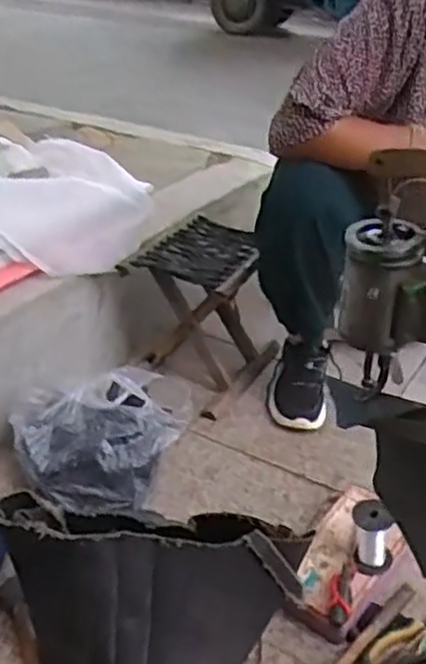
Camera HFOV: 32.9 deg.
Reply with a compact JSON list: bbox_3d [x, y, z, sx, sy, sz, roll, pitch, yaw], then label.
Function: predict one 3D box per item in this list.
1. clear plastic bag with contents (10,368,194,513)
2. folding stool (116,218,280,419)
[{"bbox_3d":[-0.180,0.192,1.252,0.303,0.144,0.236,-10,33,-19],"label":"clear plastic bag with contents"},{"bbox_3d":[-0.017,-0.041,1.494,0.249,0.298,0.283,14,33,19],"label":"folding stool"}]

